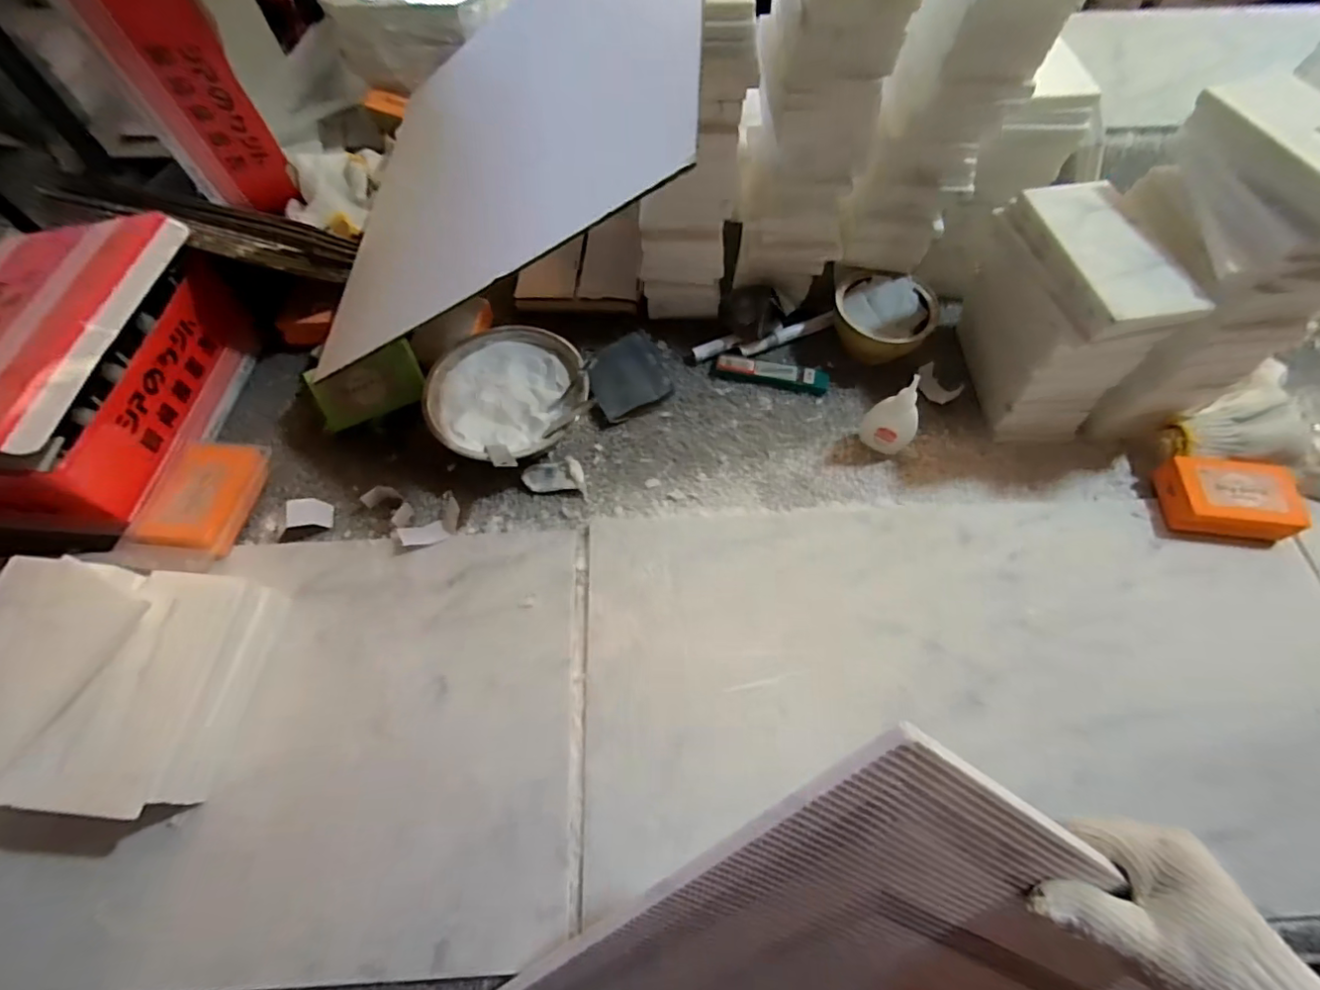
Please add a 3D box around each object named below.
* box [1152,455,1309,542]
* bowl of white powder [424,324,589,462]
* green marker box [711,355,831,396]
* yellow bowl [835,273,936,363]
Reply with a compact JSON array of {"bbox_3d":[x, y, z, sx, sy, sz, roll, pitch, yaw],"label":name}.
[{"bbox_3d":[0.497,0.005,0.499,0.099,0.036,0.067,5,59,2],"label":"box"},{"bbox_3d":[-0.144,-0.087,0.546,0.138,0.056,0.143,0,59,-1],"label":"bowl of white powder"},{"bbox_3d":[0.114,-0.124,0.587,0.115,0.017,0.023,11,59,6],"label":"green marker box"},{"bbox_3d":[0.223,-0.173,0.588,0.092,0.060,0.091,0,59,-1],"label":"yellow bowl"}]

